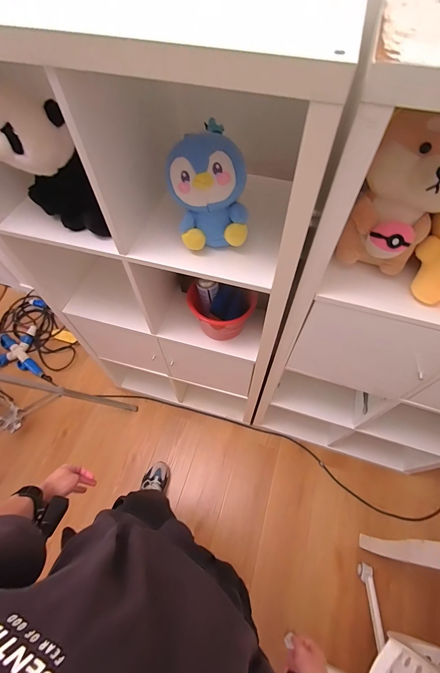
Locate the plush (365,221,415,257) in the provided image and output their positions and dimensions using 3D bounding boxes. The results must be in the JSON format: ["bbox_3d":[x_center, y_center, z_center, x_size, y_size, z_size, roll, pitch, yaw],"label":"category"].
[{"bbox_3d":[0.314,-0.180,0.557,0.072,0.057,0.062,39,65,22],"label":"plush"}]

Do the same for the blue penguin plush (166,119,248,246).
[{"bbox_3d":[-0.021,-0.288,0.607,0.153,0.190,0.098,-5,57,-4],"label":"blue penguin plush"}]

